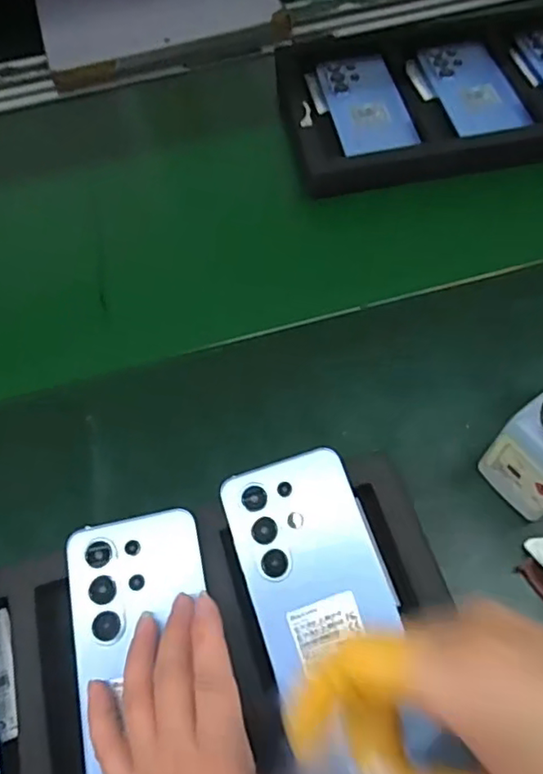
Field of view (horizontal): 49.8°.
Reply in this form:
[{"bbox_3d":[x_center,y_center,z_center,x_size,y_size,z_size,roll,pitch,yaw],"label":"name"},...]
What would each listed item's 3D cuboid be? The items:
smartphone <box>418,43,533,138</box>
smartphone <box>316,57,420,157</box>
[{"bbox_3d":[0.215,-0.324,0.626,0.079,0.005,0.167,-8,57,0],"label":"smartphone"},{"bbox_3d":[0.099,-0.302,0.620,0.077,0.005,0.161,-9,57,-1],"label":"smartphone"}]

